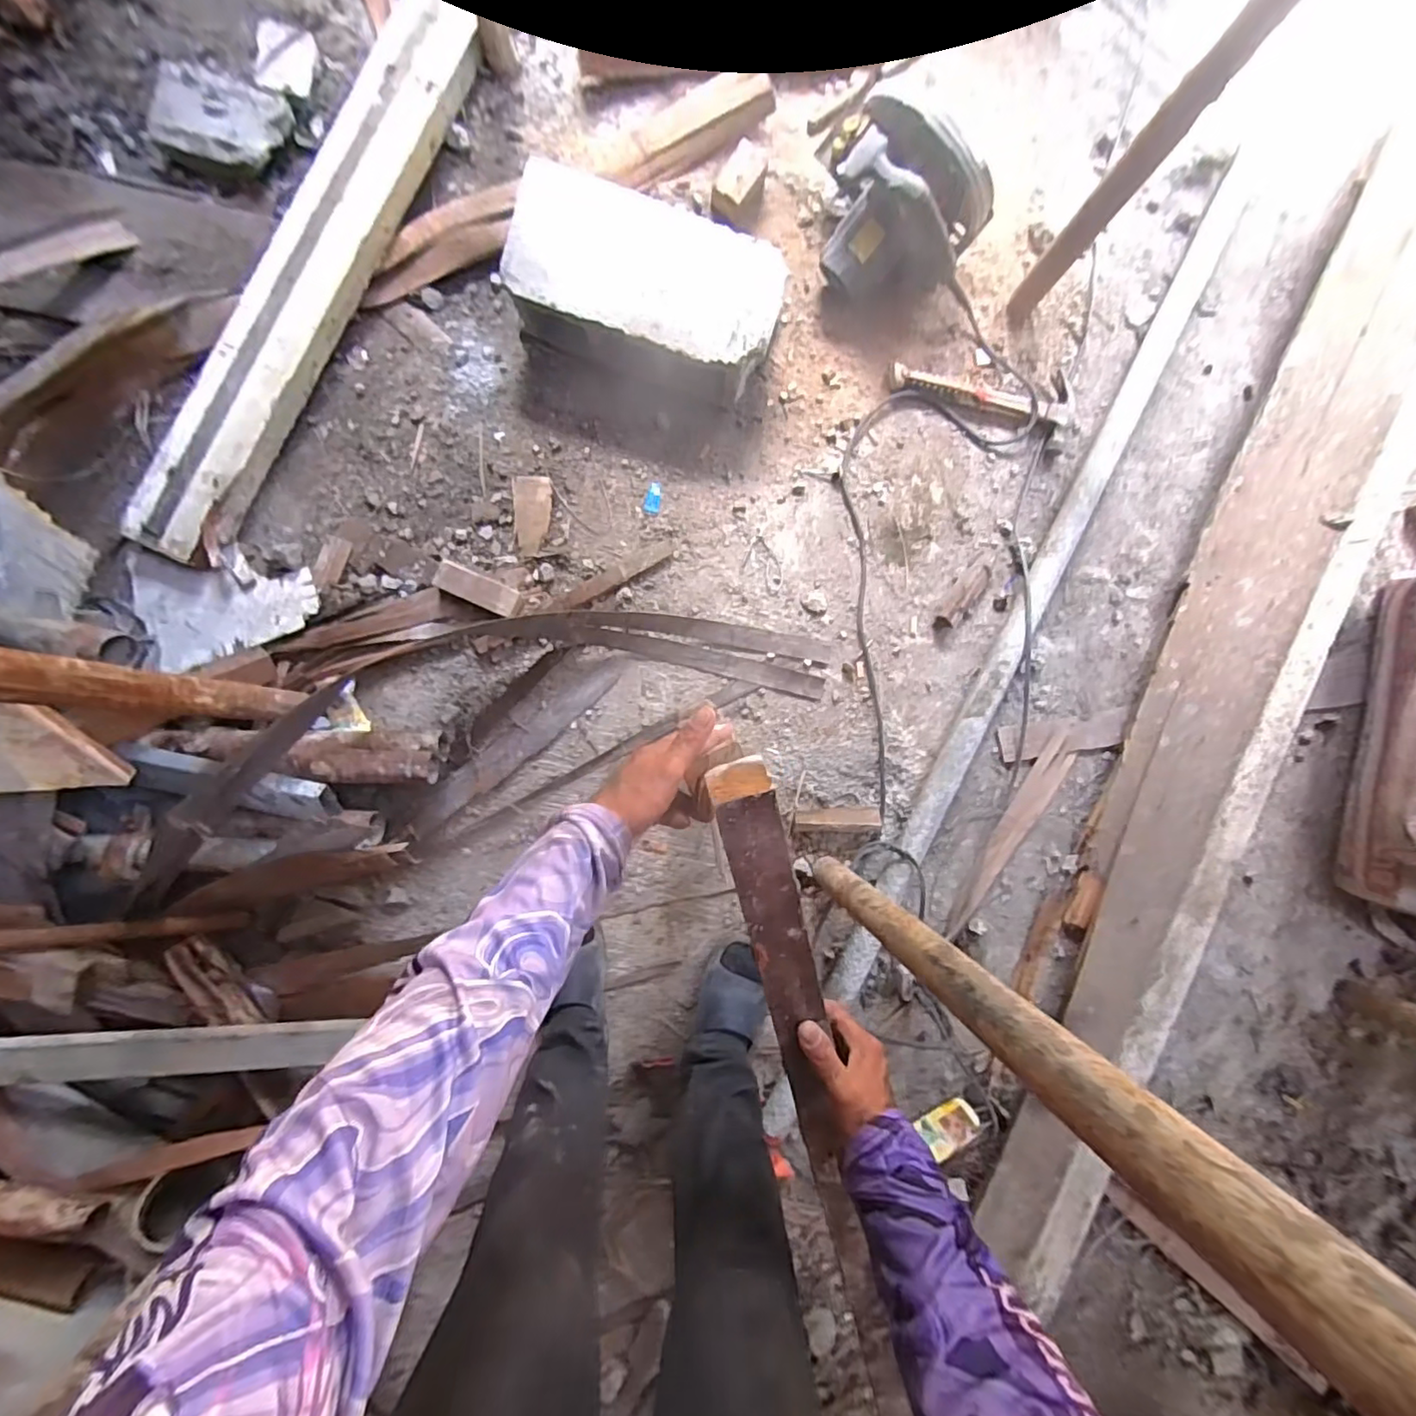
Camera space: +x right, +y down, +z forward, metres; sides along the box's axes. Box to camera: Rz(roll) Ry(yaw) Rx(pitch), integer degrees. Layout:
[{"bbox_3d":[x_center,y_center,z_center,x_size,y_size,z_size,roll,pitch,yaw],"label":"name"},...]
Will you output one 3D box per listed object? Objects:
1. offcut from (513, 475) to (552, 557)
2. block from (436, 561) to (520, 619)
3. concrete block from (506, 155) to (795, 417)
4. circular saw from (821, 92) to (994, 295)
[{"bbox_3d":[-0.283,-0.312,0.970,0.058,0.012,0.129,-3,88,-4],"label":"offcut"},{"bbox_3d":[-0.357,-0.184,0.934,0.124,0.052,0.046,23,87,-3],"label":"block"},{"bbox_3d":[-0.099,-0.635,0.933,0.401,0.128,0.231,22,87,-3],"label":"concrete block"},{"bbox_3d":[0.278,-0.775,0.929,0.270,0.179,0.198,38,86,-2],"label":"circular saw"}]

